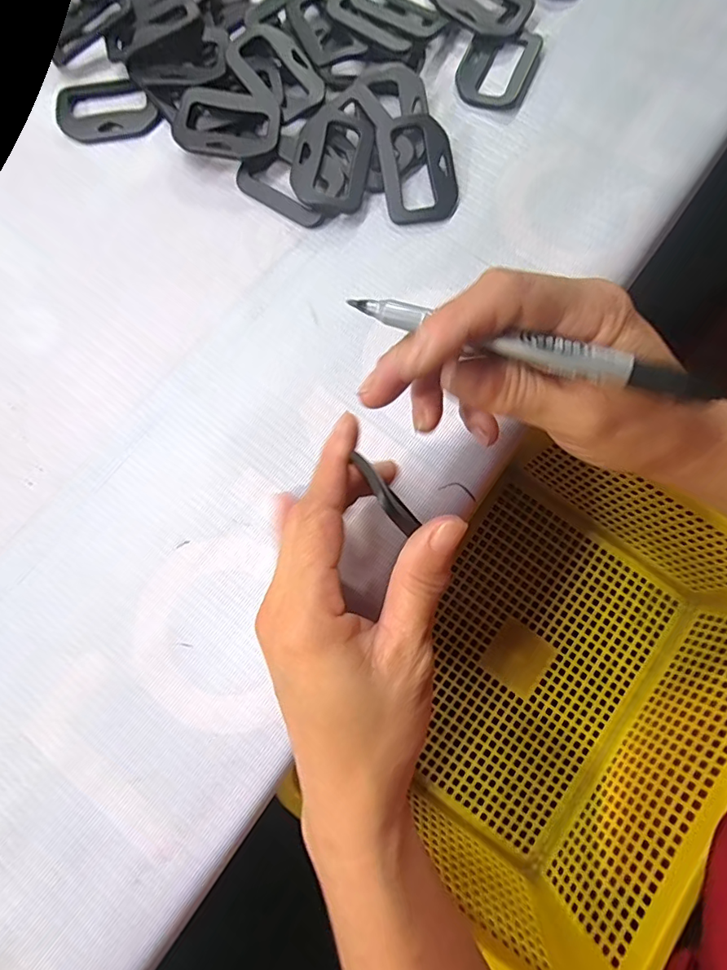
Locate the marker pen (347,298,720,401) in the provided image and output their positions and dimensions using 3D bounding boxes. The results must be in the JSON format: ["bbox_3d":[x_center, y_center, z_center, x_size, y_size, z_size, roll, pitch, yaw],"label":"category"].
[{"bbox_3d":[0.053,-0.047,0.167,0.119,0.007,0.009,18,79,12],"label":"marker pen"}]

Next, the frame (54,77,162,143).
[{"bbox_3d":[-0.155,-0.227,0.299,0.061,0.006,0.039,-2,78,0],"label":"frame"}]

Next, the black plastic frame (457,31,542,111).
[{"bbox_3d":[0.082,-0.257,0.303,0.044,0.006,0.059,21,79,4],"label":"black plastic frame"}]

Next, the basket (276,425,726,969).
[{"bbox_3d":[0.136,0.142,0.343,0.199,0.103,0.286,34,80,7],"label":"basket"}]

